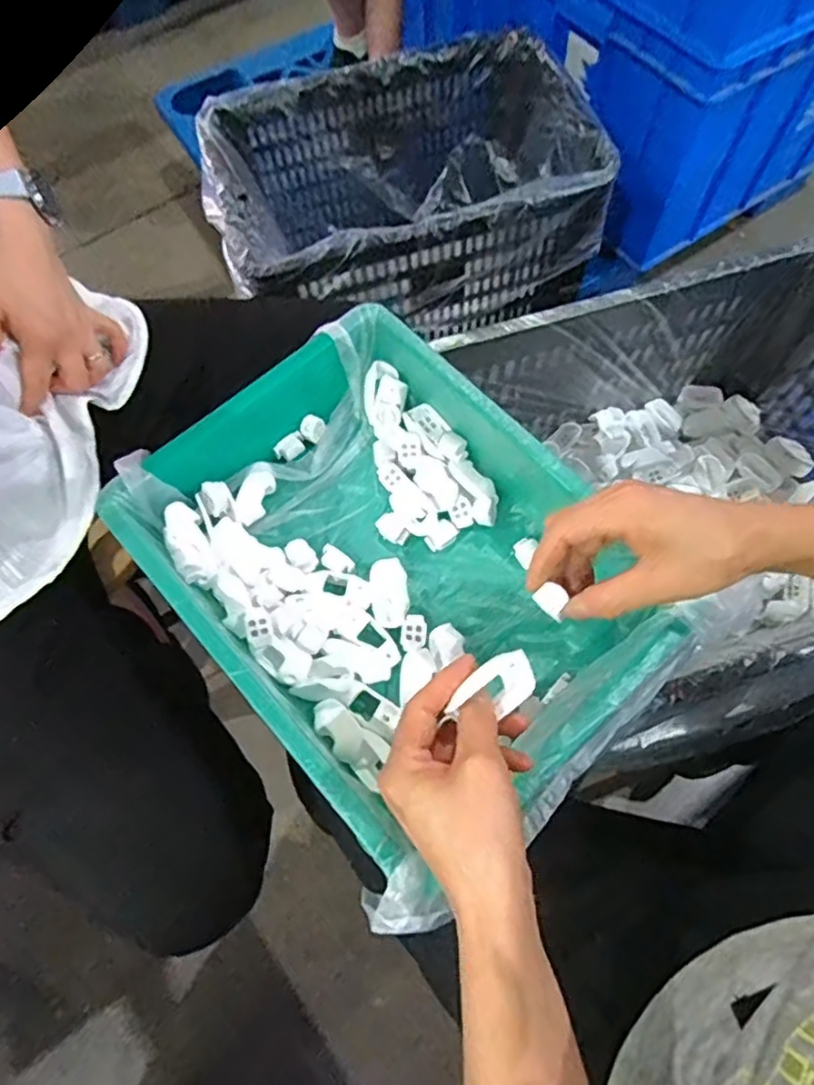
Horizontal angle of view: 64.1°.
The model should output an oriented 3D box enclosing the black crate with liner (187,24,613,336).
[{"bbox_3d":[-0.016,-0.530,1.037,0.540,0.244,0.363,-18,68,-6],"label":"black crate with liner"}]

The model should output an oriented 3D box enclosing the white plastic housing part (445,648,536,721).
[{"bbox_3d":[0.047,0.082,0.357,0.050,0.010,0.029,-34,71,-12],"label":"white plastic housing part"}]

